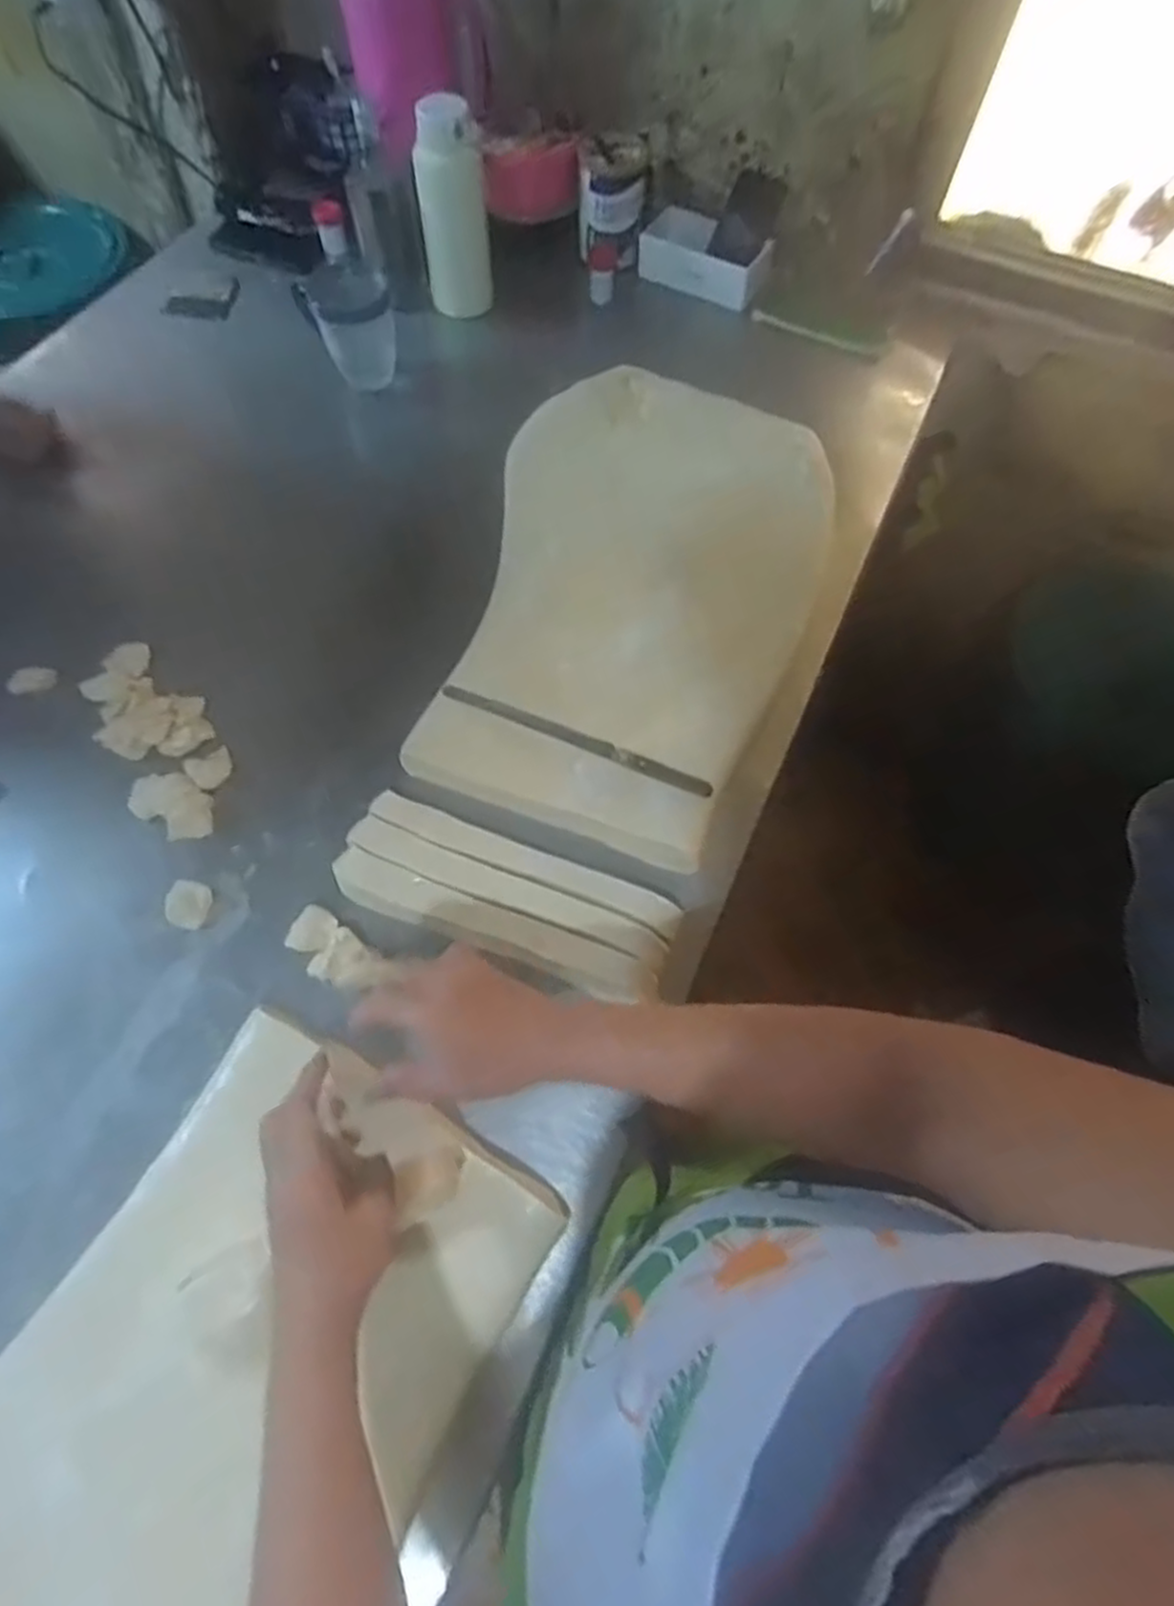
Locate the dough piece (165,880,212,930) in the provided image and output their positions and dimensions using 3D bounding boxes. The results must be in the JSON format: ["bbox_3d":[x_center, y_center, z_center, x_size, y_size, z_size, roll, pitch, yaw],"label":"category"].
[{"bbox_3d":[-0.375,0.095,0.712,0.039,0.020,0.040,1,64,-2],"label":"dough piece"}]

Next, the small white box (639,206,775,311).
[{"bbox_3d":[0.174,-0.814,1.136,0.194,0.068,0.080,29,66,11],"label":"small white box"}]

